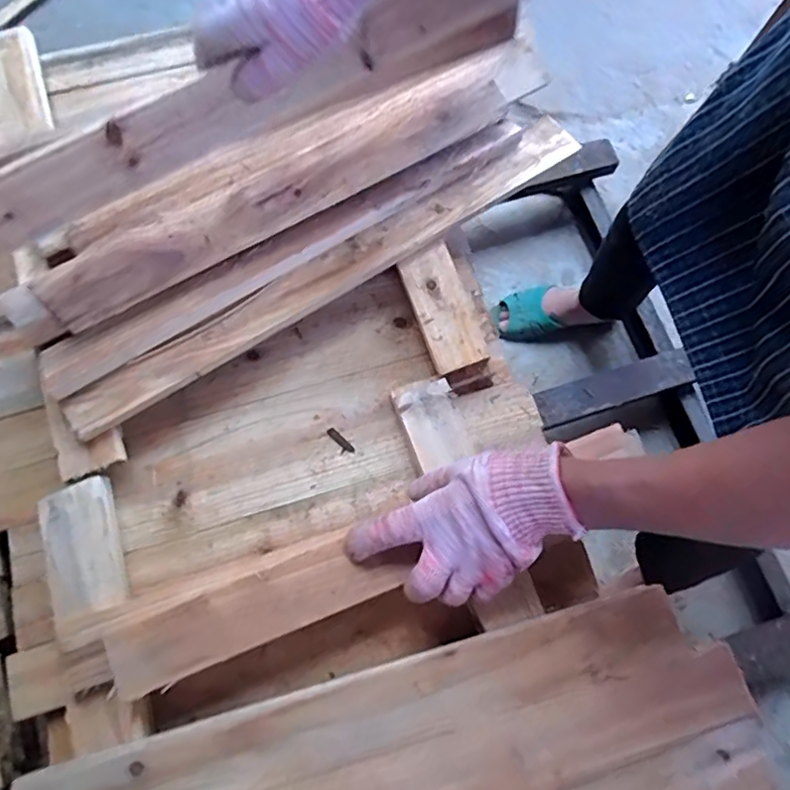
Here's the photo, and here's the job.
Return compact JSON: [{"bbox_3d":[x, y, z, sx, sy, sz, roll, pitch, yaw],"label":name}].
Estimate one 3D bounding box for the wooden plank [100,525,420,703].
[{"bbox_3d":[-0.106,0.163,0.456,0.230,0.021,0.064,-18,75,-6],"label":"wooden plank"}]

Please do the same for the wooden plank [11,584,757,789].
[{"bbox_3d":[-0.001,0.260,0.427,0.513,0.014,0.106,-15,74,-5],"label":"wooden plank"}]

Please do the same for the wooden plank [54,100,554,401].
[{"bbox_3d":[-0.086,-0.148,0.548,0.513,0.017,0.047,-31,77,-10],"label":"wooden plank"}]

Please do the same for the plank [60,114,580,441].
[{"bbox_3d":[-0.052,-0.125,0.558,0.551,0.019,0.042,-33,77,-10],"label":"plank"}]

